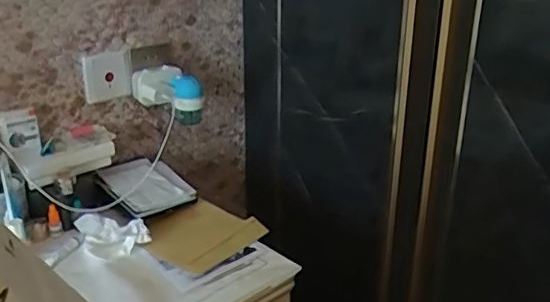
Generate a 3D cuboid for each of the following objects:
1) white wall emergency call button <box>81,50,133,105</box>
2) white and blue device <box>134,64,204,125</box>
[{"bbox_3d":[-0.293,-0.129,1.027,0.088,0.082,0.013,-19,31,-36],"label":"white wall emergency call button"},{"bbox_3d":[-0.193,-0.093,1.052,0.123,0.098,0.065,-3,24,-8],"label":"white and blue device"}]

